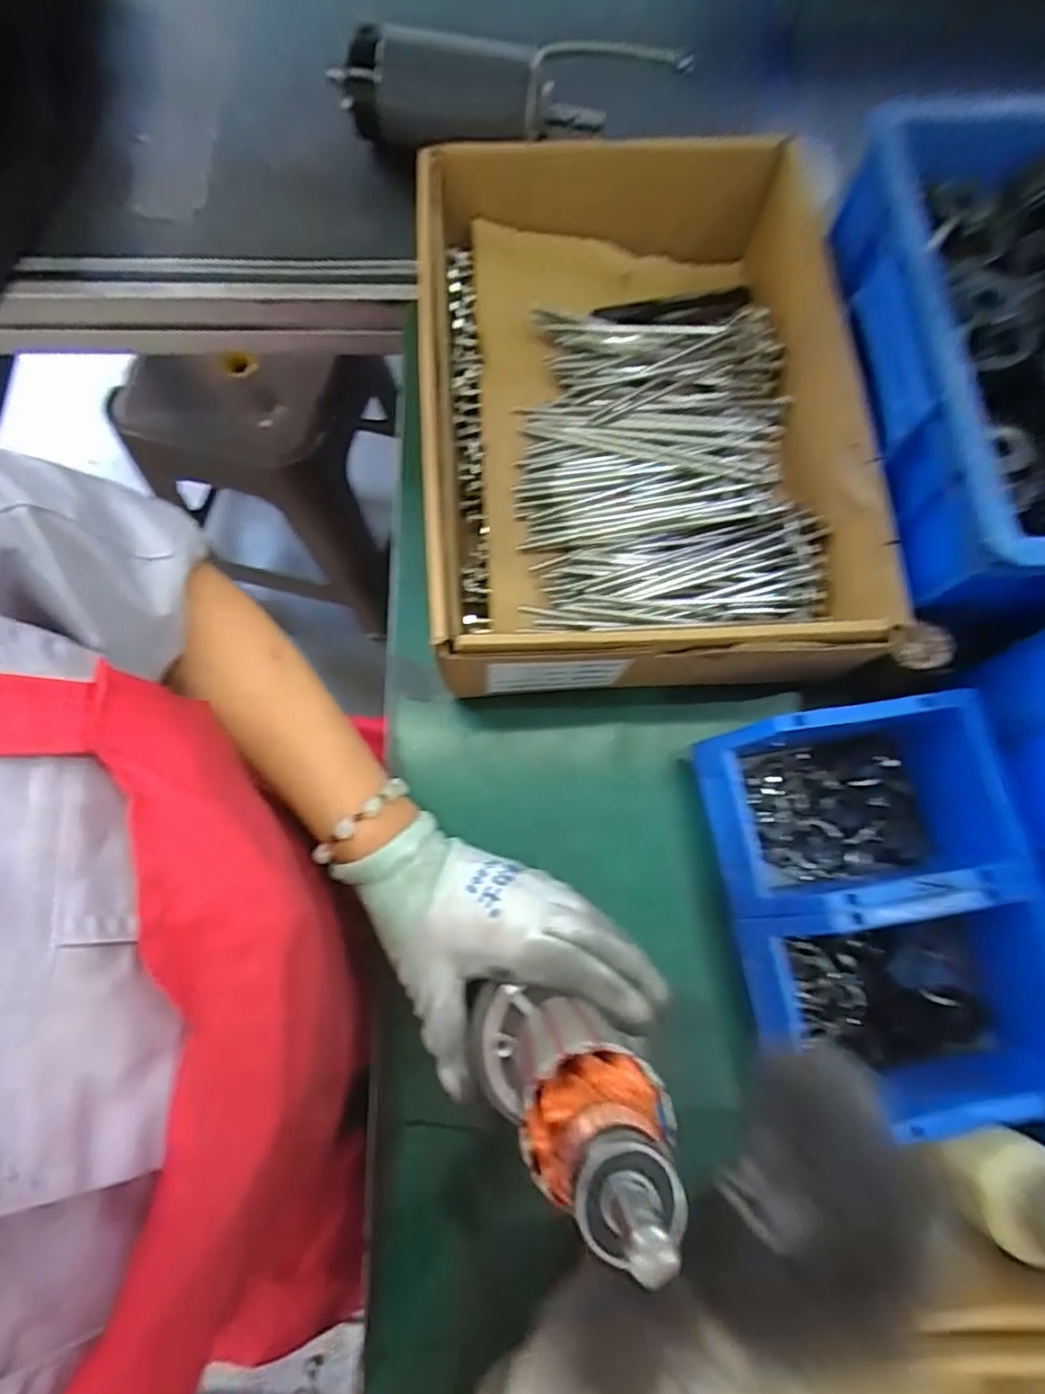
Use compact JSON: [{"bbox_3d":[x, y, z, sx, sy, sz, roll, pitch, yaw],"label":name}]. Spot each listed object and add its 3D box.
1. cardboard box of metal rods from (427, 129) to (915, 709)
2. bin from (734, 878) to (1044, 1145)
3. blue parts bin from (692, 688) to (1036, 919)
[{"bbox_3d":[0.075,-0.196,0.428,0.248,0.081,0.366,-3,74,-1],"label":"cardboard box of metal rods"},{"bbox_3d":[0.211,0.169,0.349,0.155,0.073,0.113,-8,74,-3],"label":"bin"},{"bbox_3d":[0.195,0.066,0.378,0.159,0.072,0.105,-8,74,-3],"label":"blue parts bin"}]

